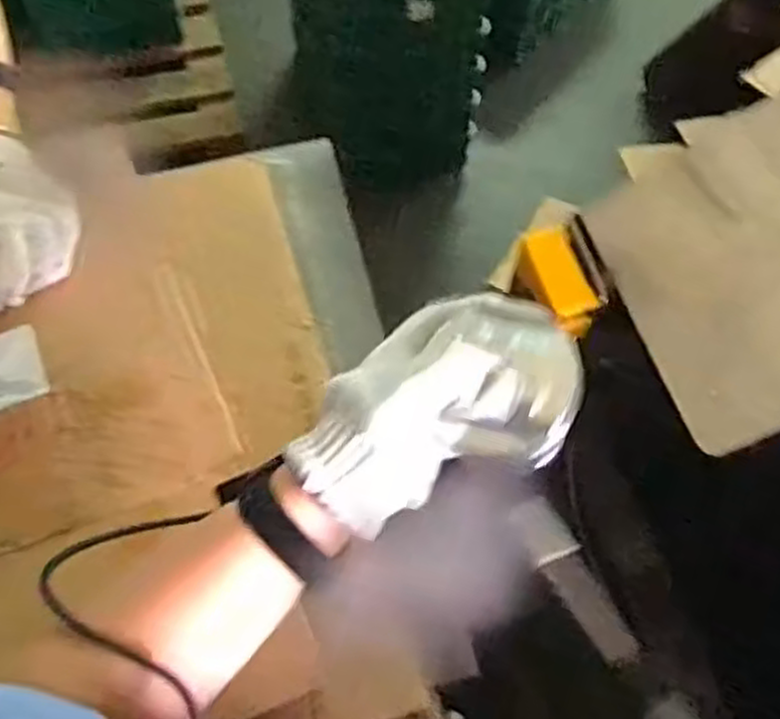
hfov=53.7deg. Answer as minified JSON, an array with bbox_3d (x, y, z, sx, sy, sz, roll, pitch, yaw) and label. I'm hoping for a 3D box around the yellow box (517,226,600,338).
[{"bbox_3d":[0.121,-0.056,0.560,0.038,0.022,0.078,-15,65,-9],"label":"yellow box"}]

